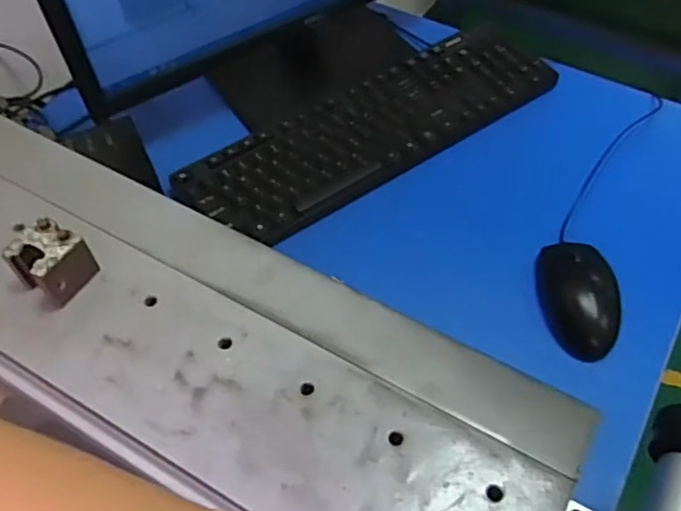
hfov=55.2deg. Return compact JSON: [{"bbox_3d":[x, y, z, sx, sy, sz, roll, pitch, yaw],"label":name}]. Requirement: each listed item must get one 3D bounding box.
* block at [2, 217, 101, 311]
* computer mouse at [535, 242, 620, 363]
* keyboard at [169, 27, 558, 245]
[{"bbox_3d":[-0.152,0.004,0.347,0.029,0.032,0.034,34,62,21],"label":"block"},{"bbox_3d":[0.215,0.038,0.582,0.062,0.037,0.111,-9,55,-5],"label":"computer mouse"},{"bbox_3d":[0.036,-0.135,0.689,0.412,0.032,0.121,-29,59,-17],"label":"keyboard"}]

